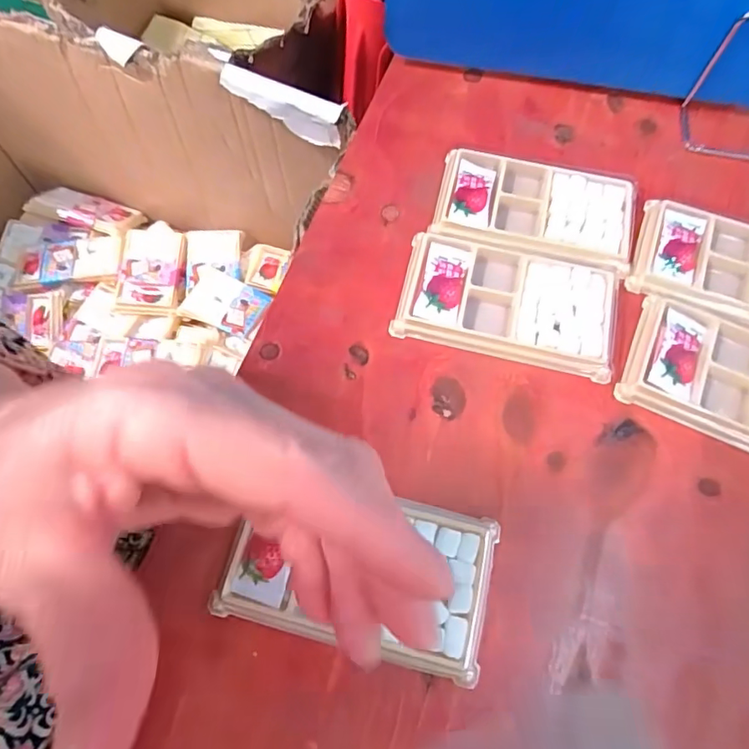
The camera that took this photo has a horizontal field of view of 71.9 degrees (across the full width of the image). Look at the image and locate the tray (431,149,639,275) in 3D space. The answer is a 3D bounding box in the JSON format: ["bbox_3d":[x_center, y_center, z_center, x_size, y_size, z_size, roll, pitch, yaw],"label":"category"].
[{"bbox_3d":[0.113,-0.116,0.362,0.134,0.010,0.079,13,67,4],"label":"tray"}]

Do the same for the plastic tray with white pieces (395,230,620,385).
[{"bbox_3d":[0.087,-0.048,0.337,0.136,0.011,0.076,13,67,5],"label":"plastic tray with white pieces"}]

